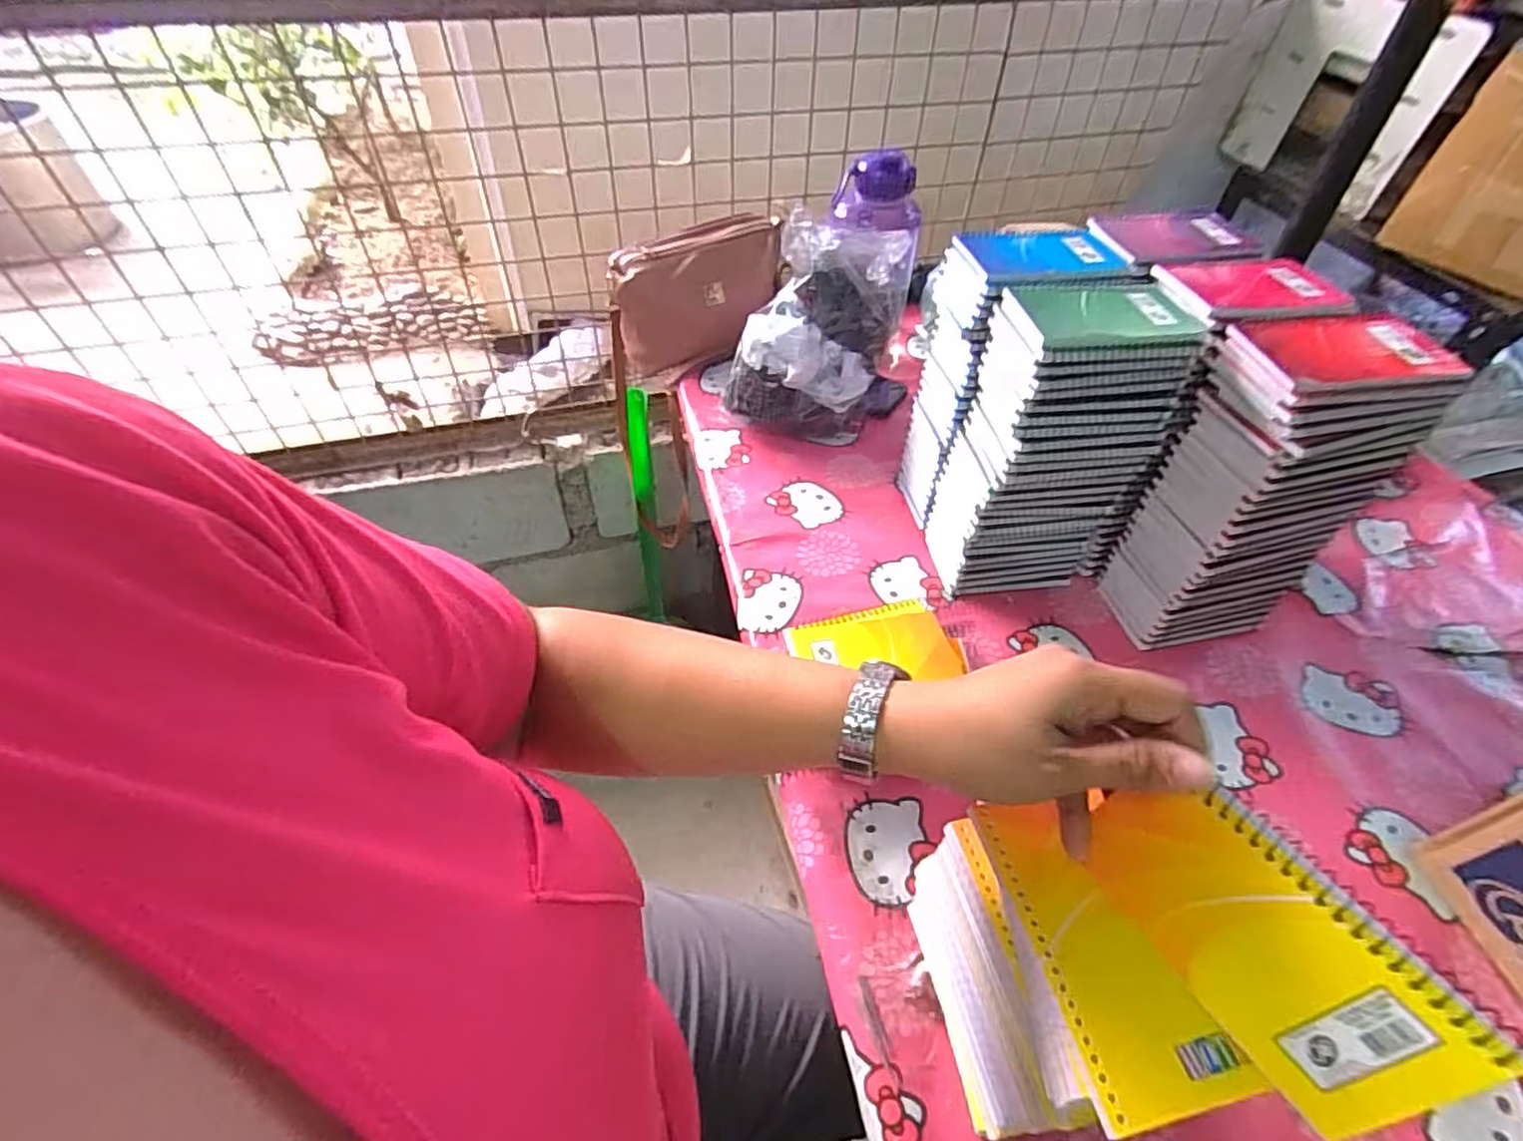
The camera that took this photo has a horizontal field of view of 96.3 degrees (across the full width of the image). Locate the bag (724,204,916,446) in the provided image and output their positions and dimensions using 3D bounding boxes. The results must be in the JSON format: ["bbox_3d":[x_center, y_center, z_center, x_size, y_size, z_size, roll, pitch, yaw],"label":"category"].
[{"bbox_3d":[0.072,-0.278,0.818,0.211,0.234,0.116,8,49,5],"label":"bag"}]

